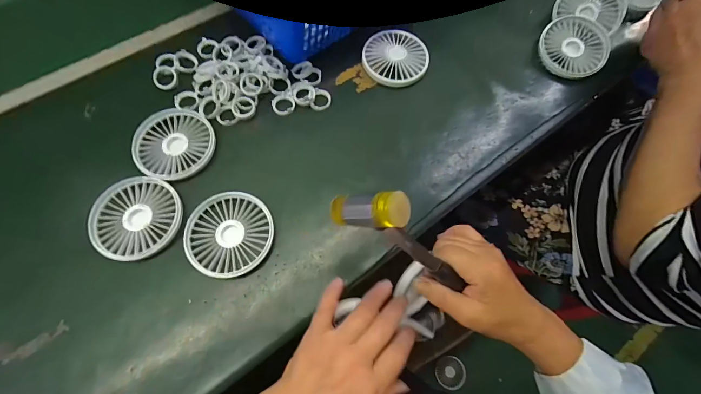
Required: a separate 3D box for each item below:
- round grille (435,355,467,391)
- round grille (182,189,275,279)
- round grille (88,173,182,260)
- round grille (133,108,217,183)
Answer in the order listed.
[{"bbox_3d":[0.297,0.521,0.948,0.087,0.014,0.088,1,69,-3],"label":"round grille"},{"bbox_3d":[-0.123,0.036,0.328,0.084,0.011,0.088,1,69,-3],"label":"round grille"},{"bbox_3d":[-0.218,0.019,0.328,0.085,0.007,0.088,1,69,-3],"label":"round grille"},{"bbox_3d":[-0.199,-0.062,0.364,0.086,0.007,0.088,1,69,-3],"label":"round grille"}]

